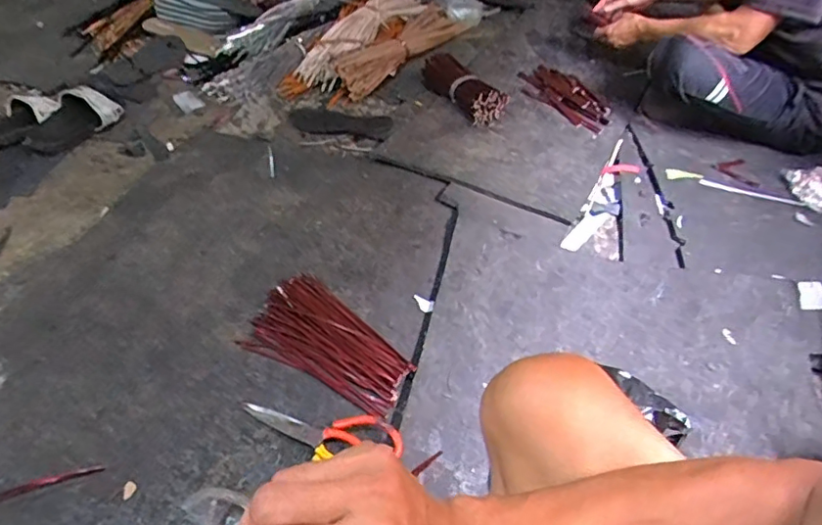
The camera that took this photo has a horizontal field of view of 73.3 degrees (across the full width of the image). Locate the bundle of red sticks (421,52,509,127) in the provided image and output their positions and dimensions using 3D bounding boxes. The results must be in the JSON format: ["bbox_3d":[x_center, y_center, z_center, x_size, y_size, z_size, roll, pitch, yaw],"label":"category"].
[{"bbox_3d":[0.120,-0.434,1.344,0.099,0.057,0.283,-25,50,-27],"label":"bundle of red sticks"}]

